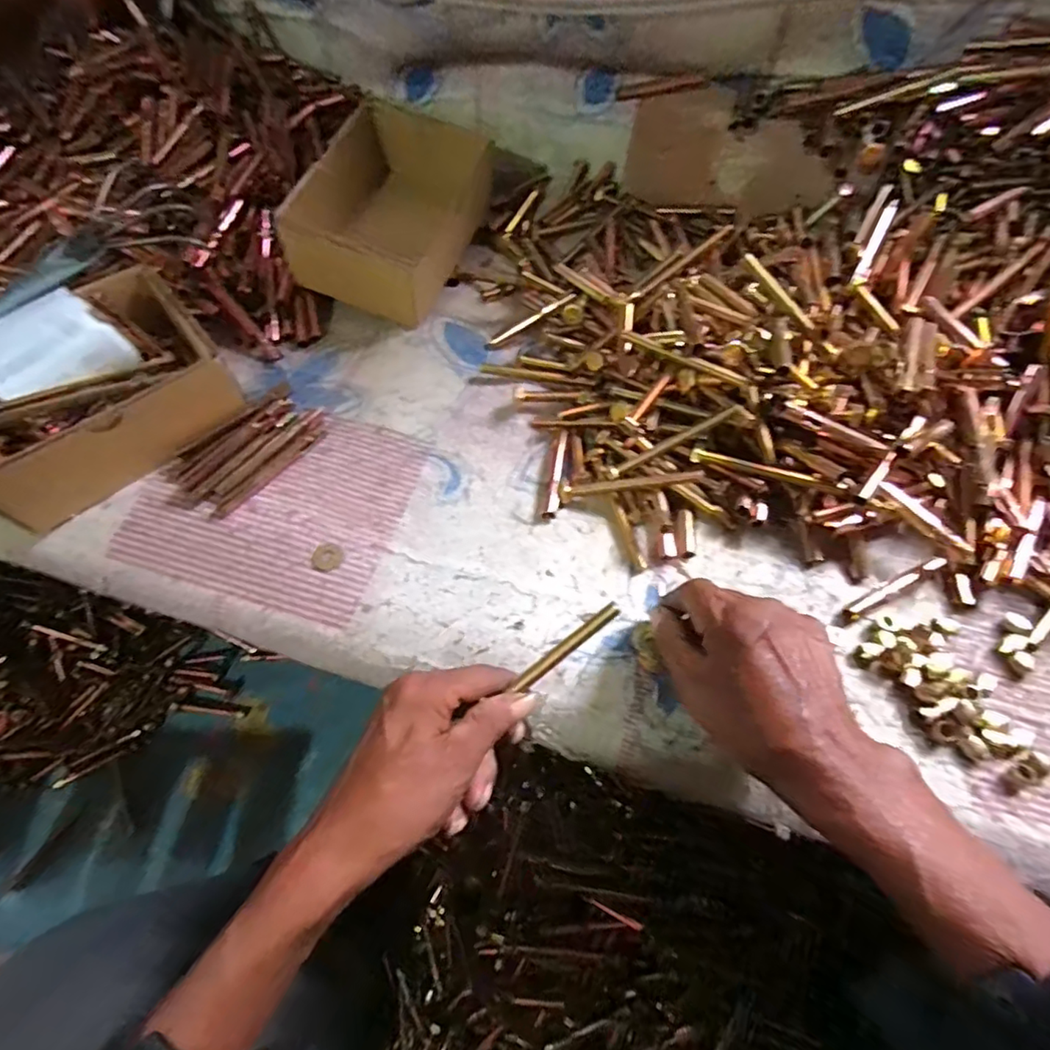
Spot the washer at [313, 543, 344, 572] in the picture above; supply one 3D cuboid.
[{"bbox_3d":[-0.145,0.024,0.421,0.020,0.005,0.021,0,60,1],"label":"washer"}]

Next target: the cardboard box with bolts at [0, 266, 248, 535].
[{"bbox_3d":[-0.339,-0.105,0.439,0.188,0.094,0.147,-34,65,-17],"label":"cardboard box with bolts"}]

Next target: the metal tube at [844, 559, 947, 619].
[{"bbox_3d":[0.263,0.043,0.405,0.085,0.011,0.009,-24,62,-13],"label":"metal tube"}]

